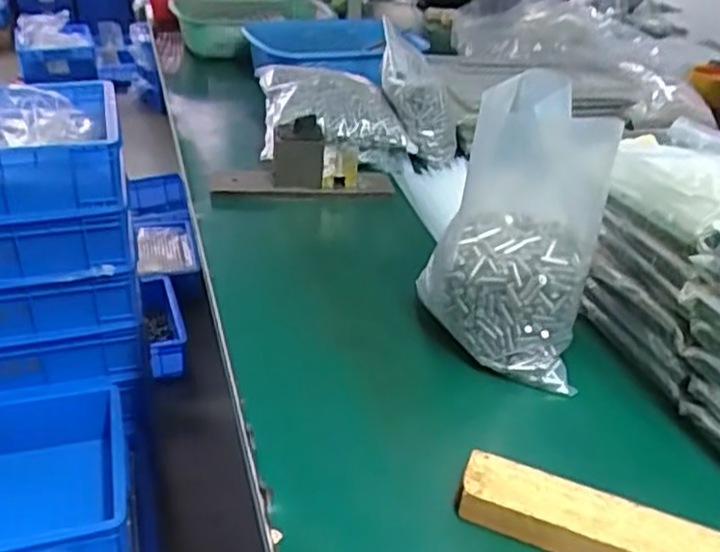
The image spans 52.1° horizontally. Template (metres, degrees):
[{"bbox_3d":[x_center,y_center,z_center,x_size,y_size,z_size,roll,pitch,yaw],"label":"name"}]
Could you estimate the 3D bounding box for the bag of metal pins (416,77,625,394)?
[{"bbox_3d":[0.120,-0.040,0.581,0.133,0.204,0.117,6,30,11],"label":"bag of metal pins"}]

